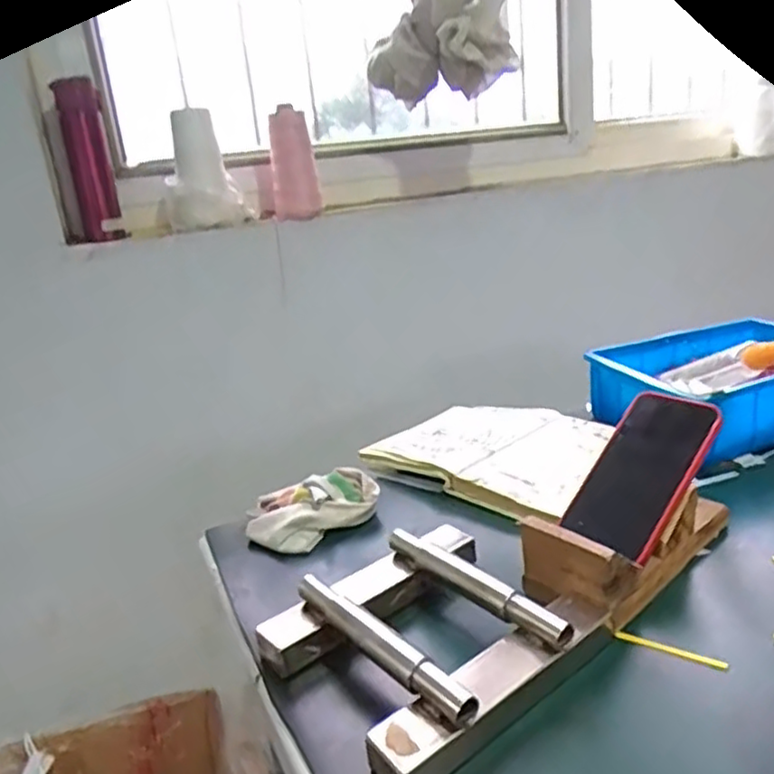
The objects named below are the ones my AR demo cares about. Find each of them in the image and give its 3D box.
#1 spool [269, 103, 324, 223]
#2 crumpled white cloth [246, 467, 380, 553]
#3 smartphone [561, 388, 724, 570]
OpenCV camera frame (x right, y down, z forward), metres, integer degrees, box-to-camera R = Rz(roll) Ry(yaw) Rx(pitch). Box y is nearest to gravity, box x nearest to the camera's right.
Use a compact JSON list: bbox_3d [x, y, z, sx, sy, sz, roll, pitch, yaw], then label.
[{"bbox_3d":[-0.160,-0.373,1.146,0.079,0.167,0.079,-8,19,-4],"label":"spool"},{"bbox_3d":[-0.073,0.121,0.676,0.133,0.041,0.075,-9,19,-8],"label":"crumpled white cloth"},{"bbox_3d":[0.216,0.071,0.578,0.080,0.016,0.146,18,74,51],"label":"smartphone"}]

